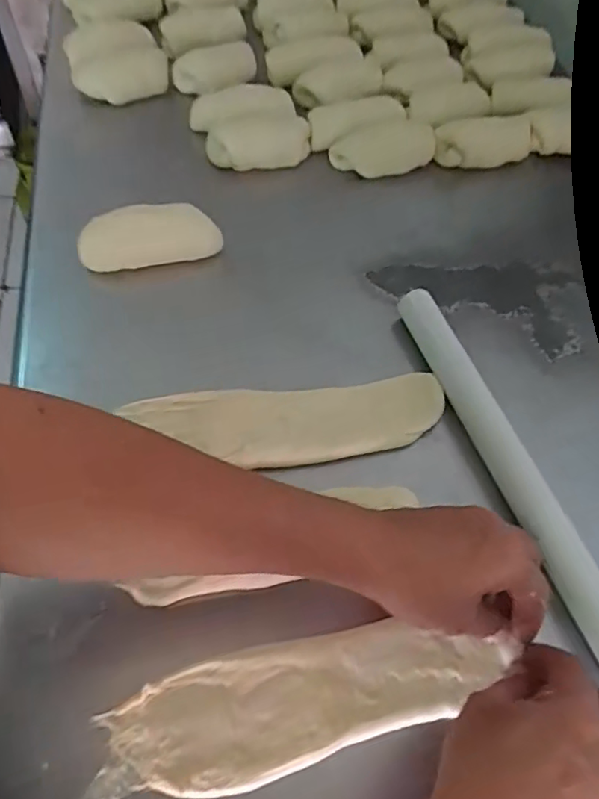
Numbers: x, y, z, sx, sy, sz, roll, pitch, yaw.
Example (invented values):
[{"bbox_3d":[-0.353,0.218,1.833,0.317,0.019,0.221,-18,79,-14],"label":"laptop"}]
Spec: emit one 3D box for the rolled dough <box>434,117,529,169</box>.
[{"bbox_3d":[0.216,-0.299,0.666,0.122,0.037,0.049,-18,60,-15],"label":"rolled dough"}]

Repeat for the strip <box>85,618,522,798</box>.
[{"bbox_3d":[0.008,0.185,0.352,0.253,0.011,0.068,-10,59,-9],"label":"strip"}]

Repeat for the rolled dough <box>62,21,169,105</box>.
[{"bbox_3d":[-0.225,-0.419,0.696,0.110,0.034,0.119,-16,61,-14],"label":"rolled dough"}]

